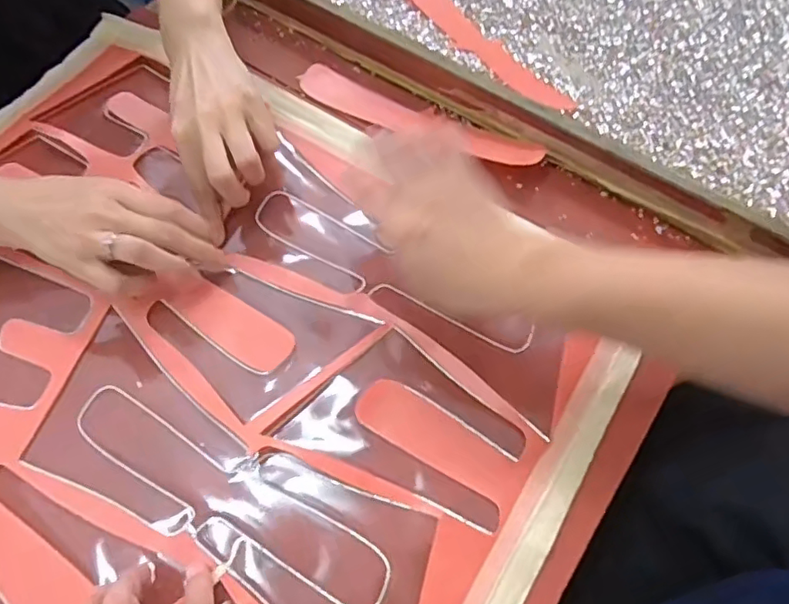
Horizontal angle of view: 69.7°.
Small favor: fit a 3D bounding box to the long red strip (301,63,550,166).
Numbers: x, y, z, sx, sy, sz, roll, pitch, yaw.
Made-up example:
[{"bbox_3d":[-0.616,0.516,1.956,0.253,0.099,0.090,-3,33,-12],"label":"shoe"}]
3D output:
[{"bbox_3d":[0.019,-0.163,0.500,0.231,0.012,0.032,25,77,16],"label":"long red strip"}]

